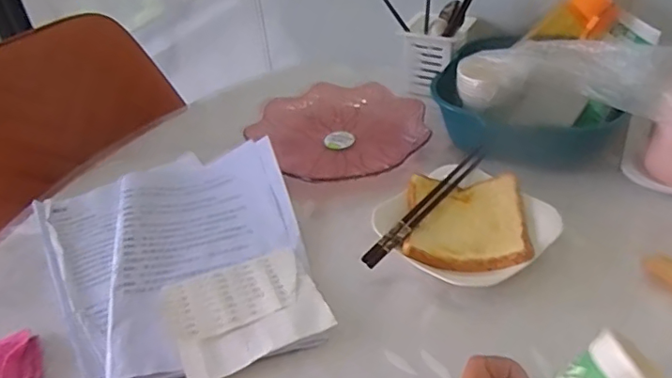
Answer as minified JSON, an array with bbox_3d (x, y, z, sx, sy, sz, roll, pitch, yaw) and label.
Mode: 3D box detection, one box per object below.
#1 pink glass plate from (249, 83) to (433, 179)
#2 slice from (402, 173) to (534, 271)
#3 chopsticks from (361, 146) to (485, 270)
[{"bbox_3d":[0.013,-0.073,0.720,0.207,0.038,0.212,-4,39,4],"label":"pink glass plate"},{"bbox_3d":[0.132,0.030,0.553,0.114,0.023,0.117,0,39,9],"label":"slice"},{"bbox_3d":[0.096,0.016,0.569,0.018,0.015,0.209,24,48,33],"label":"chopsticks"}]

